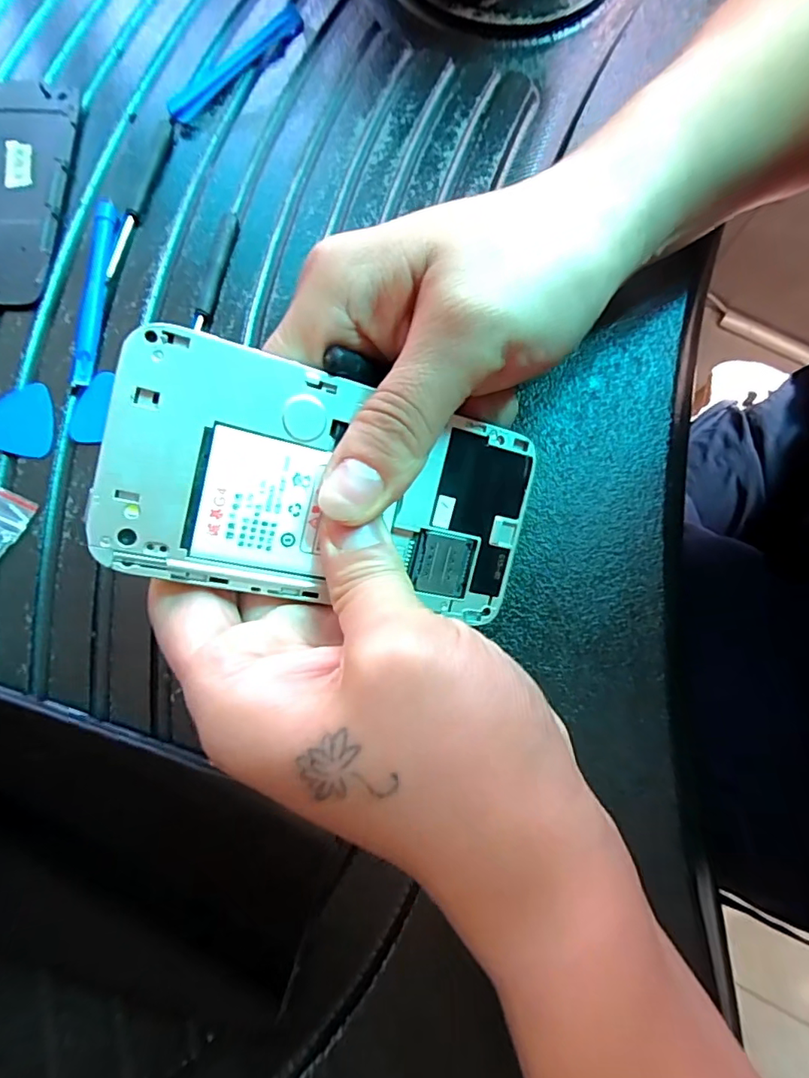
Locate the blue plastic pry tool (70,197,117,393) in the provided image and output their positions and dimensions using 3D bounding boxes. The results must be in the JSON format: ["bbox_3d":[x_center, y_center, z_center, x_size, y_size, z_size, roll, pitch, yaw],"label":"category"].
[{"bbox_3d":[-0.131,-0.102,0.228,0.009,0.006,0.086,2,77,-1],"label":"blue plastic pry tool"}]

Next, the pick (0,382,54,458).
[{"bbox_3d":[-0.155,-0.048,0.217,0.030,0.004,0.031,-2,77,-2],"label":"pick"}]

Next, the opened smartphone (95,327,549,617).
[{"bbox_3d":[-0.018,-0.013,0.152,0.116,0.004,0.060,10,94,-23],"label":"opened smartphone"}]

